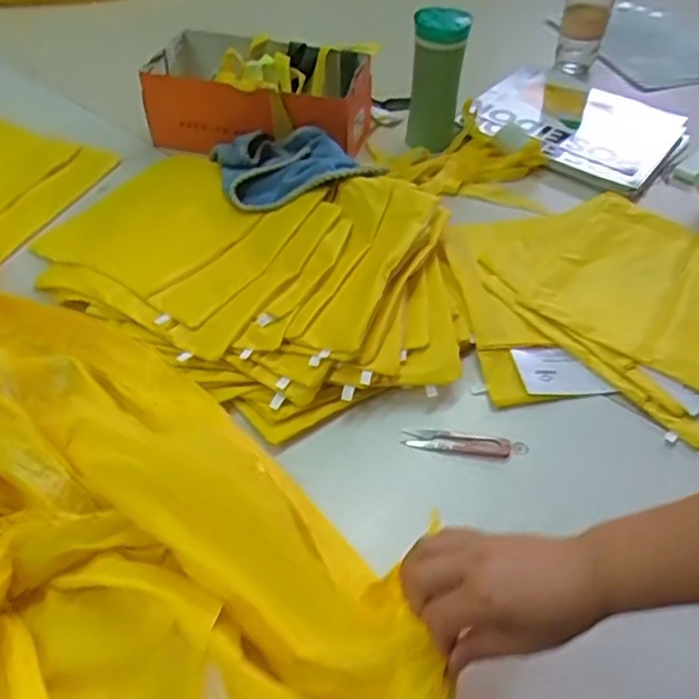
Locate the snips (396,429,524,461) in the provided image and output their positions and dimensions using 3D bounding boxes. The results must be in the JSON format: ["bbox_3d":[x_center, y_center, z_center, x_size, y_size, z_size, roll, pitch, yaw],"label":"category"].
[{"bbox_3d":[0.110,0.089,0.650,0.116,0.007,0.027,7,47,4],"label":"snips"}]

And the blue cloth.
[{"bbox_3d":[-0.074,-0.247,0.902,0.200,0.056,0.167,-9,48,-10],"label":"blue cloth"}]

